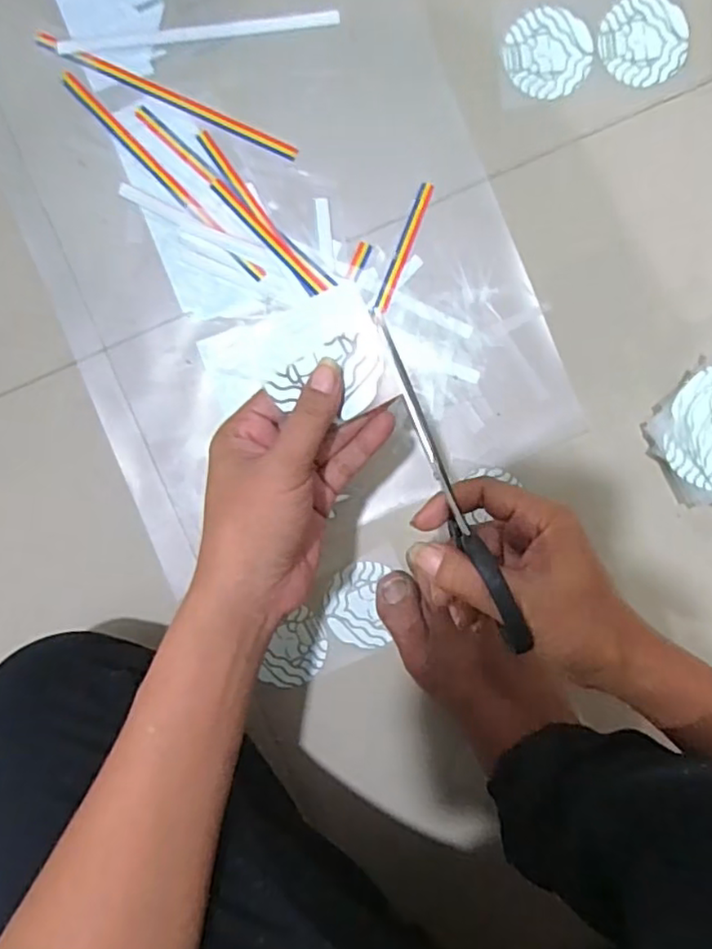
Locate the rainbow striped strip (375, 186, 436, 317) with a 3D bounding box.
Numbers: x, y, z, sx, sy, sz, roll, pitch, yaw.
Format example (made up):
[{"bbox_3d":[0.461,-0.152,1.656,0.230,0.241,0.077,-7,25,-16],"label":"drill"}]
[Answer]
[{"bbox_3d":[0.038,-0.176,0.501,0.011,0.007,0.104,21,94,0],"label":"rainbow striped strip"}]

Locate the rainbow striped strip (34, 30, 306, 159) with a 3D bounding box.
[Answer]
[{"bbox_3d":[-0.147,-0.296,0.505,0.219,0.004,0.011,25,94,0],"label":"rainbow striped strip"}]

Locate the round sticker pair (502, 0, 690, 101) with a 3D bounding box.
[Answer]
[{"bbox_3d":[0.183,-0.327,0.493,0.134,0.005,0.067,-6,94,2],"label":"round sticker pair"}]

